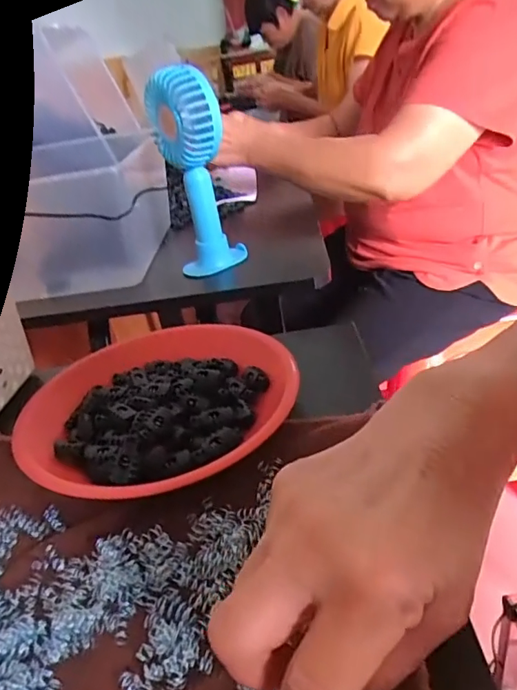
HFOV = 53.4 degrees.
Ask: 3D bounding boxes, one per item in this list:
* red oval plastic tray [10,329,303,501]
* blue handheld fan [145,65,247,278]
[{"bbox_3d":[-0.070,0.039,0.372,0.188,0.030,0.173,-22,32,-19],"label":"red oval plastic tray"},{"bbox_3d":[-0.070,-0.191,0.594,0.085,0.219,0.073,-11,30,-3],"label":"blue handheld fan"}]

